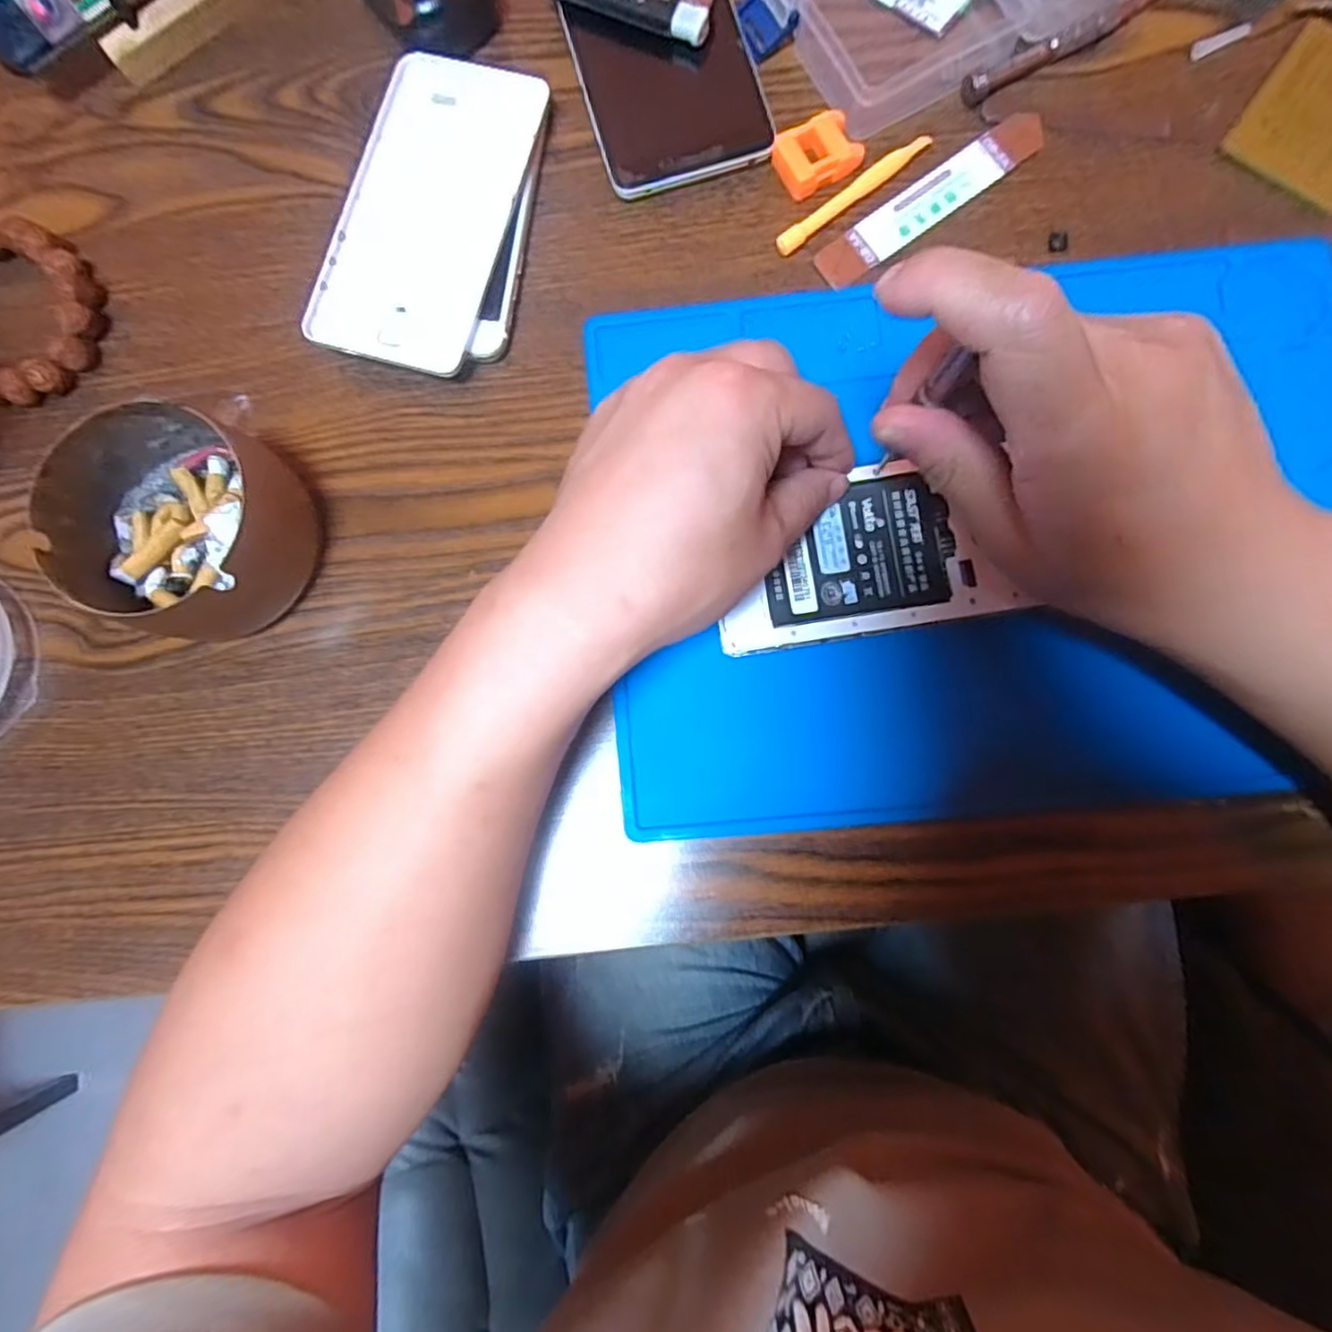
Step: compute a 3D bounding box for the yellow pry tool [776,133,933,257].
[{"bbox_3d":[0.084,-0.211,0.300,0.083,0.006,0.009,-38,84,-2],"label":"yellow pry tool"}]

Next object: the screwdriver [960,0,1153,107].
[{"bbox_3d":[0.183,-0.282,0.300,0.111,0.010,0.012,-31,84,-1],"label":"screwdriver"}]

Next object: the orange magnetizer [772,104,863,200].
[{"bbox_3d":[0.067,-0.227,0.299,0.035,0.011,0.026,-23,83,0],"label":"orange magnetizer"}]

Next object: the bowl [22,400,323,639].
[{"bbox_3d":[-0.194,-0.058,0.275,0.088,0.050,0.087,0,84,2],"label":"bowl"}]

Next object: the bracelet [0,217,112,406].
[{"bbox_3d":[-0.293,-0.159,0.303,0.084,0.017,0.074,45,87,6],"label":"bracelet"}]

